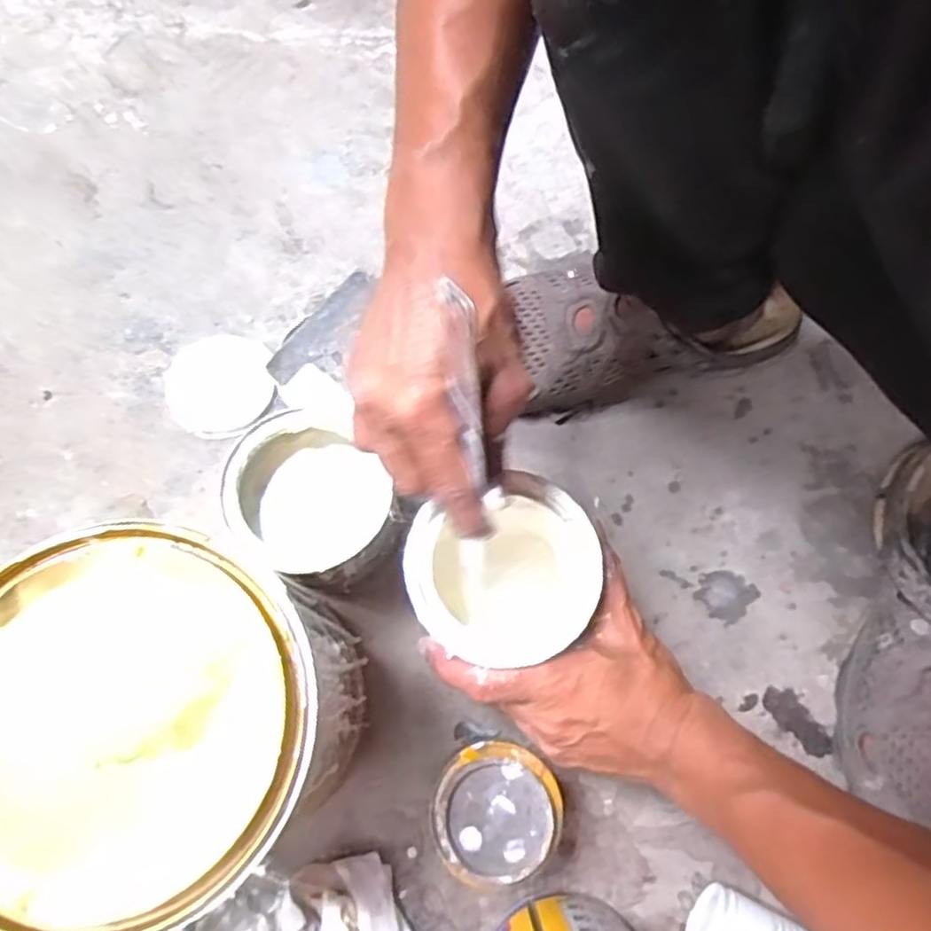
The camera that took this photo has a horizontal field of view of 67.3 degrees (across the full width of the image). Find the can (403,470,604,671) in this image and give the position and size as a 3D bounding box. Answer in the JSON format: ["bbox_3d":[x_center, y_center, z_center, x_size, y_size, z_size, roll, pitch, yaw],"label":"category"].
[{"bbox_3d":[0.023,0.071,0.422,0.105,0.099,0.091,-26,74,-9],"label":"can"}]

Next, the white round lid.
[{"bbox_3d":[-0.192,-0.063,0.542,0.084,0.009,0.085,0,72,-1],"label":"white round lid"}]

